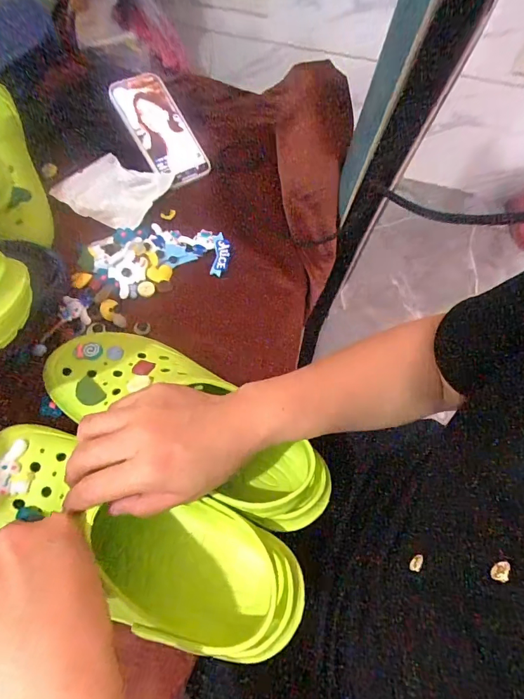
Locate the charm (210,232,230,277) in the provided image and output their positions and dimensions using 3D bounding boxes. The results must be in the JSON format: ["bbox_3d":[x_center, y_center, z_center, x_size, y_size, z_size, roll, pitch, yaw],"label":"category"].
[{"bbox_3d":[-0.052,-0.123,0.524,0.024,0.006,0.059,-2,68,10],"label":"charm"}]

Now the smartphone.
[{"bbox_3d":[-0.146,-0.318,0.592,0.083,0.011,0.162,-35,95,-19],"label":"smartphone"}]

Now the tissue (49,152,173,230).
[{"bbox_3d":[-0.215,-0.224,0.577,0.132,0.018,0.115,20,61,10],"label":"tissue"}]

